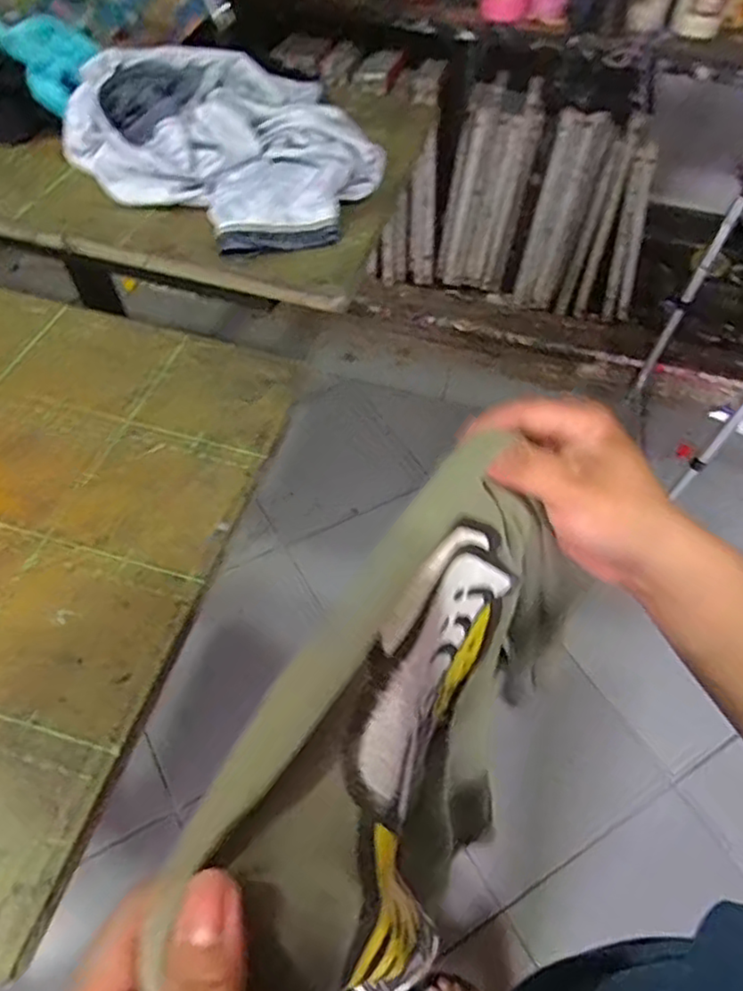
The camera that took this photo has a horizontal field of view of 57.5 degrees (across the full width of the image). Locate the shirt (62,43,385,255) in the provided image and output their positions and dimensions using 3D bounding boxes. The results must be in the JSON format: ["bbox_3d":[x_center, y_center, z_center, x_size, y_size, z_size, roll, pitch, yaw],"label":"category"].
[{"bbox_3d":[-0.152,-0.342,0.654,0.212,0.063,0.302,-30,61,-24],"label":"shirt"}]

